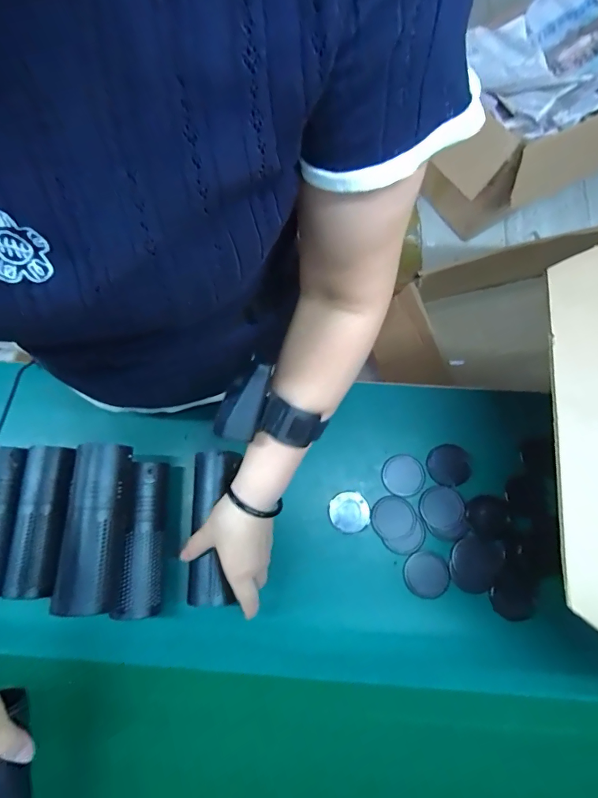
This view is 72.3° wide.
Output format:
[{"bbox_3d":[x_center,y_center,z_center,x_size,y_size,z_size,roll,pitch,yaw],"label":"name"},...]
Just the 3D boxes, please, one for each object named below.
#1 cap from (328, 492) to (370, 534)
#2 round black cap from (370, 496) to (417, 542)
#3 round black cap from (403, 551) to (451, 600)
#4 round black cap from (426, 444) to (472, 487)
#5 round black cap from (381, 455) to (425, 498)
[{"bbox_3d":[0.061,0.137,0.495,0.047,0.004,0.047,0,75,1],"label":"cap"},{"bbox_3d":[0.113,0.143,0.491,0.053,0.004,0.050,0,75,1],"label":"round black cap"},{"bbox_3d":[0.148,0.205,0.476,0.052,0.004,0.049,0,75,1],"label":"round black cap"},{"bbox_3d":[0.183,0.081,0.502,0.049,0.006,0.049,0,75,1],"label":"round black cap"},{"bbox_3d":[0.128,0.094,0.501,0.050,0.004,0.049,0,75,1],"label":"round black cap"}]

